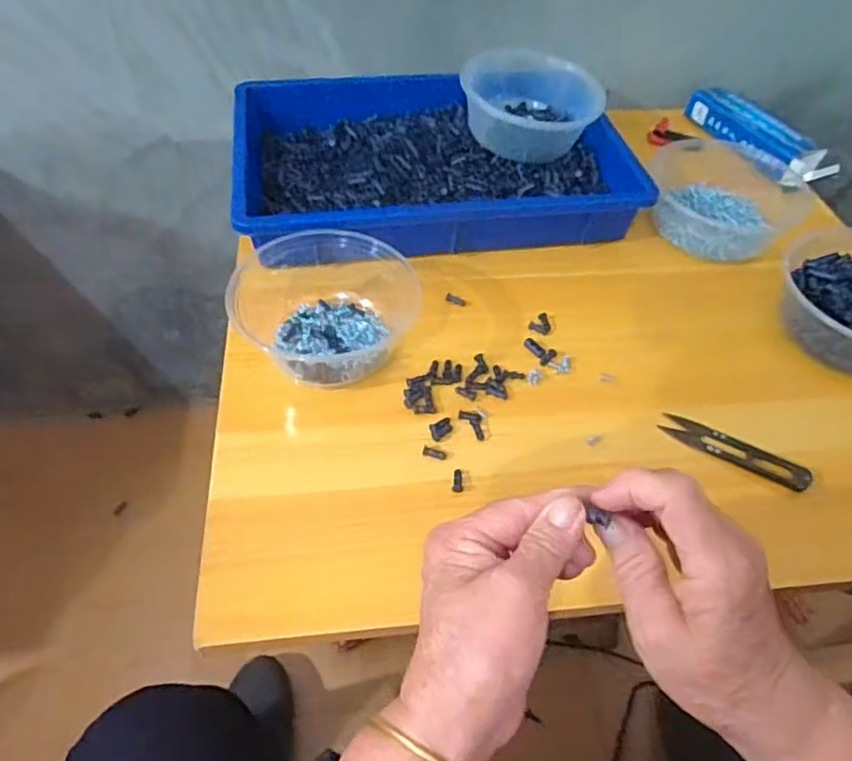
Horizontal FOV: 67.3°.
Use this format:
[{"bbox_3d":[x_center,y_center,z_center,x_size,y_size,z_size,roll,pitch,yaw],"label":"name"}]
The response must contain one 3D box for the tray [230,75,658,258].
[{"bbox_3d":[0.004,-0.228,0.636,0.368,0.055,0.270,-3,51,-6],"label":"tray"}]

